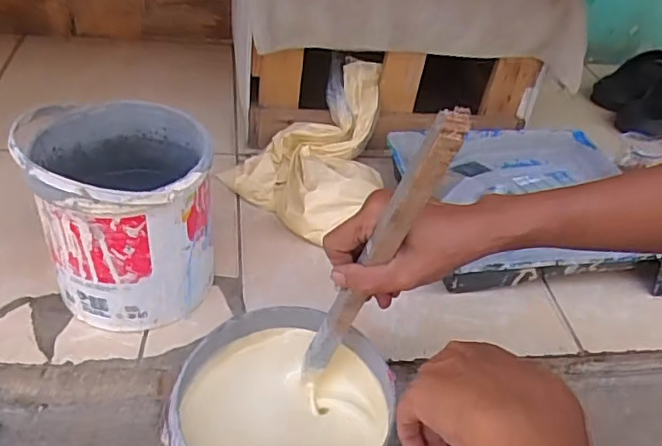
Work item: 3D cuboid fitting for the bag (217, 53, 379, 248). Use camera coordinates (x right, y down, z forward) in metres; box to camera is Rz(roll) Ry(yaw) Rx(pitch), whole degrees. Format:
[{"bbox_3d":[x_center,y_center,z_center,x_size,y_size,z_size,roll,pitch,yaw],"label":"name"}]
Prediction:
[{"bbox_3d":[0.000,-0.113,0.843,0.203,0.132,0.255,31,45,26],"label":"bag"}]

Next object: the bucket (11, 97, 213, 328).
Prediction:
[{"bbox_3d":[-0.217,-0.010,0.627,0.162,0.205,0.171,5,40,-4],"label":"bucket"}]

